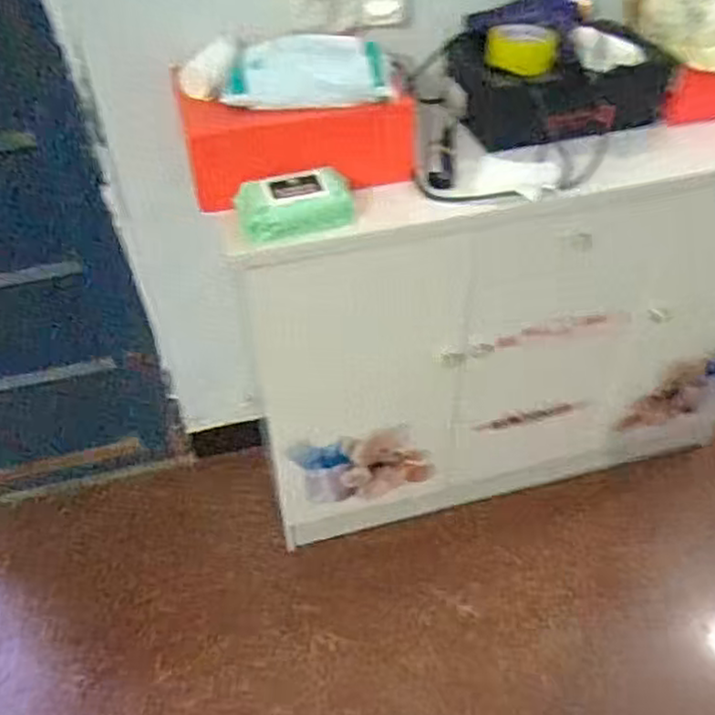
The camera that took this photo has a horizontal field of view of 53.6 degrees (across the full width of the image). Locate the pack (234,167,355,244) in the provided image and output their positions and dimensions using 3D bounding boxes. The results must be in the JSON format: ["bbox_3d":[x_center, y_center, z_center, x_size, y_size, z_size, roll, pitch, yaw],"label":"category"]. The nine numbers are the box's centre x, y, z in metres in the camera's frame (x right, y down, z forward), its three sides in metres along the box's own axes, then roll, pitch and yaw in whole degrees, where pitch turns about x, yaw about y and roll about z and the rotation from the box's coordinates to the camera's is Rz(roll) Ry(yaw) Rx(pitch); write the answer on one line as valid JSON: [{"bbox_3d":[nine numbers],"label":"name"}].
[{"bbox_3d":[-0.093,-0.233,1.058,0.168,0.070,0.088,-4,45,-3],"label":"pack"}]

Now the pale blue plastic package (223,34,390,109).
[{"bbox_3d":[-0.076,-0.450,1.104,0.245,0.054,0.160,-3,45,-1],"label":"pale blue plastic package"}]

